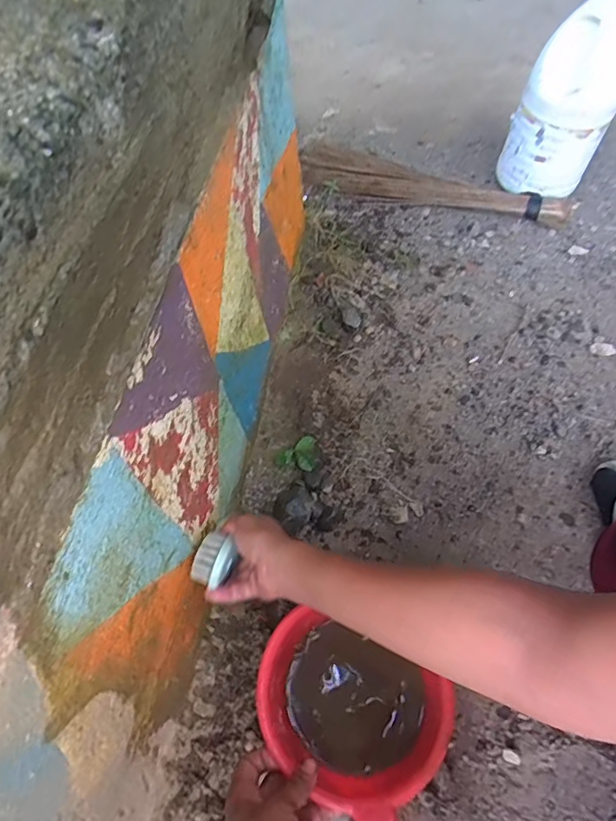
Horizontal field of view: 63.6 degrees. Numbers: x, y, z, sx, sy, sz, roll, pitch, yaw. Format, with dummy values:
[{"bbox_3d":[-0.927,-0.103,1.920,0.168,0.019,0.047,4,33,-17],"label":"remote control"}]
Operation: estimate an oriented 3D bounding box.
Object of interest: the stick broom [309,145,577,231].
[{"bbox_3d":[0.220,-0.444,0.984,0.567,0.047,0.141,20,63,16],"label":"stick broom"}]

